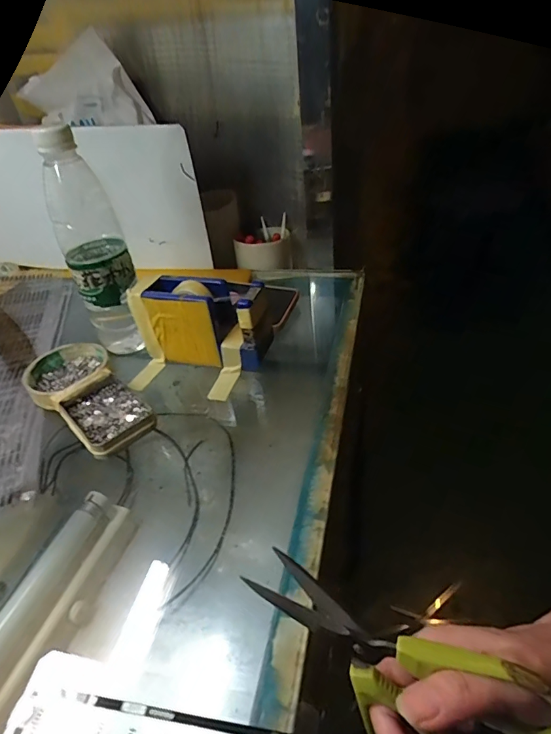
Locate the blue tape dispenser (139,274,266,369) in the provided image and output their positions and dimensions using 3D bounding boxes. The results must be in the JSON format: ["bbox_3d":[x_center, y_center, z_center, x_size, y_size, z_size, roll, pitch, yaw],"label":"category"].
[{"bbox_3d":[-0.074,-0.046,0.446,0.119,0.083,0.048,8,41,18],"label":"blue tape dispenser"}]

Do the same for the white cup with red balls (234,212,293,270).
[{"bbox_3d":[-0.018,-0.183,0.649,0.081,0.053,0.095,-7,39,0],"label":"white cup with red balls"}]

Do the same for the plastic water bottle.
[{"bbox_3d":[-0.180,-0.118,0.438,0.059,0.216,0.072,-21,41,-17],"label":"plastic water bottle"}]

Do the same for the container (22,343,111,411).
[{"bbox_3d":[-0.212,0.009,0.451,0.082,0.022,0.085,-4,39,3],"label":"container"}]

